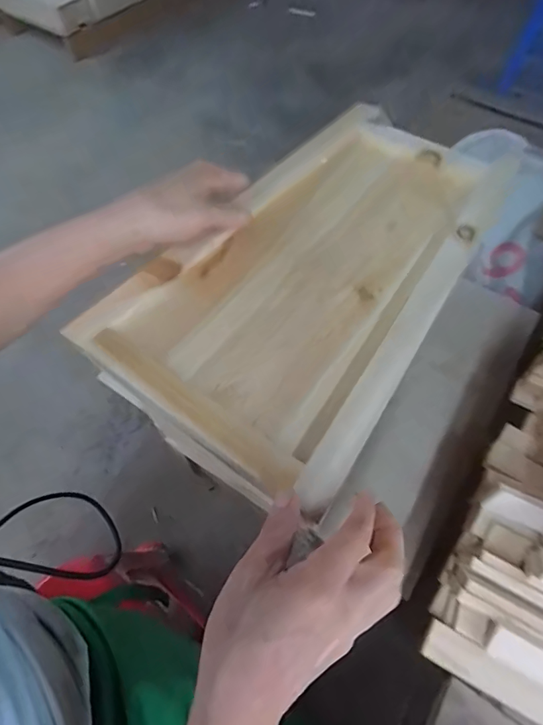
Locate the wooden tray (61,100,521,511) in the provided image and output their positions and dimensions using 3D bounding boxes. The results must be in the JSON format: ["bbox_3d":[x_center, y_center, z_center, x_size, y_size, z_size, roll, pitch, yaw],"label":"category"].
[{"bbox_3d":[0.042,-0.102,0.406,0.242,0.033,0.426,28,60,18],"label":"wooden tray"}]

